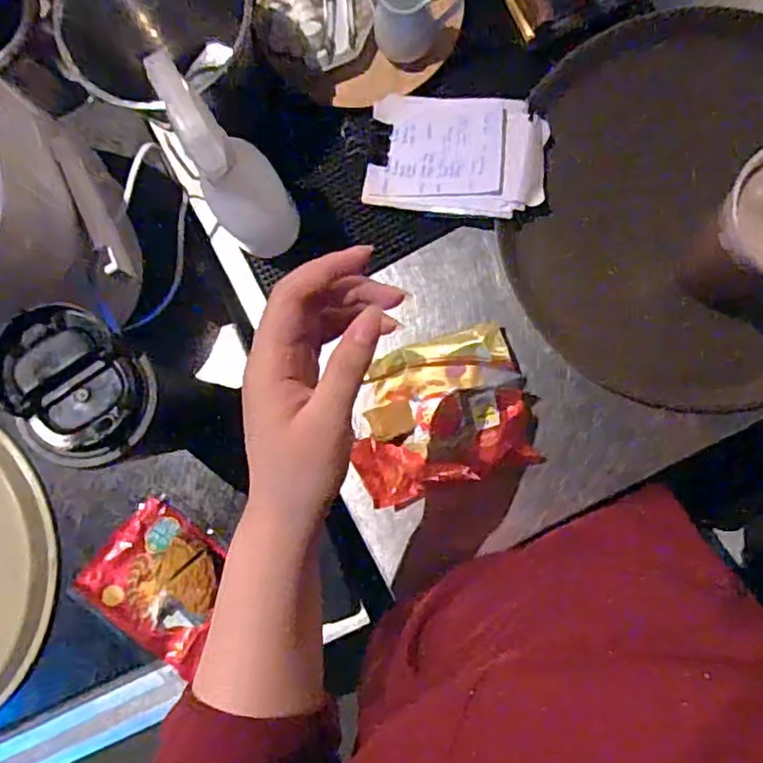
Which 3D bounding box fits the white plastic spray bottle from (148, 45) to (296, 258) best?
[{"bbox_3d":[-0.123,-0.167,0.503,0.069,0.178,0.090,-33,84,2],"label":"white plastic spray bottle"}]

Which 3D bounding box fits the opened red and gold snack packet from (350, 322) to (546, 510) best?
[{"bbox_3d":[0.050,0.030,0.568,0.161,0.025,0.128,-20,85,4],"label":"opened red and gold snack packet"}]

